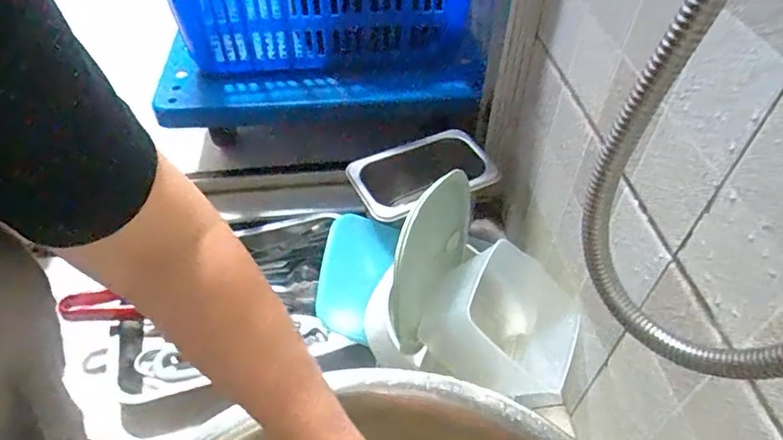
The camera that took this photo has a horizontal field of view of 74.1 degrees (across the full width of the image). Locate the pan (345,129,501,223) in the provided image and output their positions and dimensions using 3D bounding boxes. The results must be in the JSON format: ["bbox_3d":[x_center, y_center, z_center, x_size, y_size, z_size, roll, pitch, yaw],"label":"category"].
[{"bbox_3d":[0.038,-0.062,0.640,0.174,0.028,0.109,-25,53,-22],"label":"pan"}]

